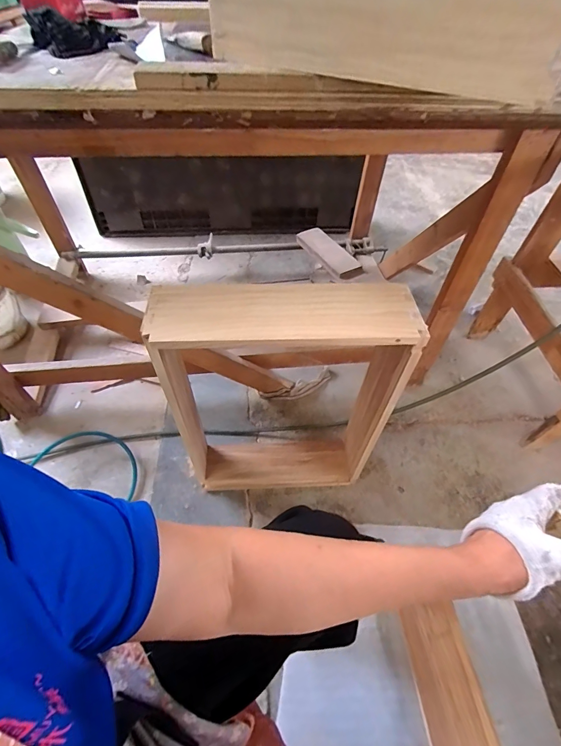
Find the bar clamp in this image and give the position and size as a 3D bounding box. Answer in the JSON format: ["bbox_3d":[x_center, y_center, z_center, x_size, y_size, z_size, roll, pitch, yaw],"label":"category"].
[{"bbox_3d":[-0.183,-0.472,1.377,1.215,0.091,0.106,-2,52,-4],"label":"bar clamp"}]

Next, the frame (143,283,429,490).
[{"bbox_3d":[0.001,0.076,0.732,0.404,0.553,0.133,-1,52,-4],"label":"frame"}]

